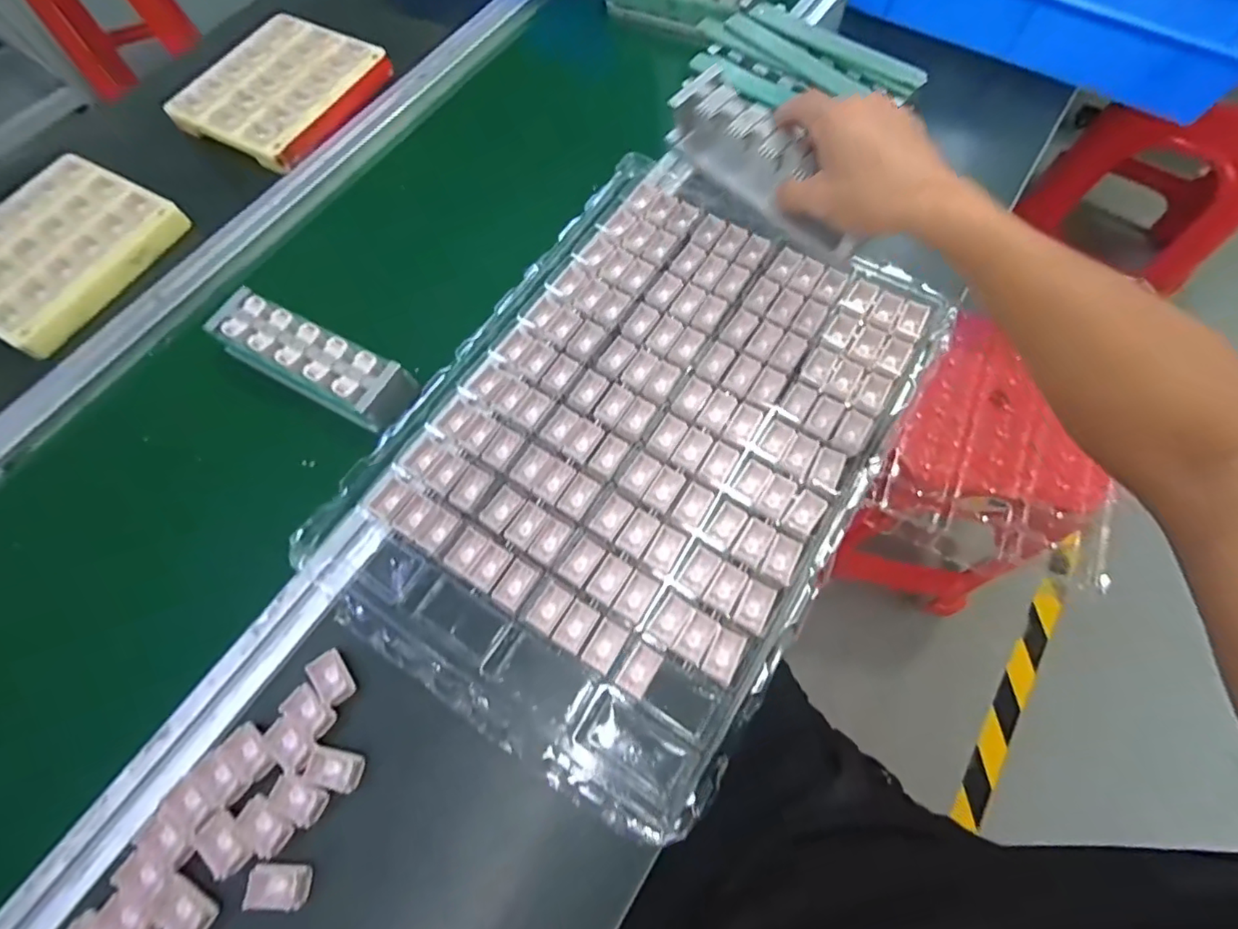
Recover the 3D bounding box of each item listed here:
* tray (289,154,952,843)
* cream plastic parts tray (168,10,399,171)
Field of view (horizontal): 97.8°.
[{"bbox_3d":[0.022,-0.034,0.456,0.336,0.026,0.494,31,72,14],"label":"tray"},{"bbox_3d":[-0.400,-0.443,0.638,0.176,0.027,0.196,25,71,12],"label":"cream plastic parts tray"}]

